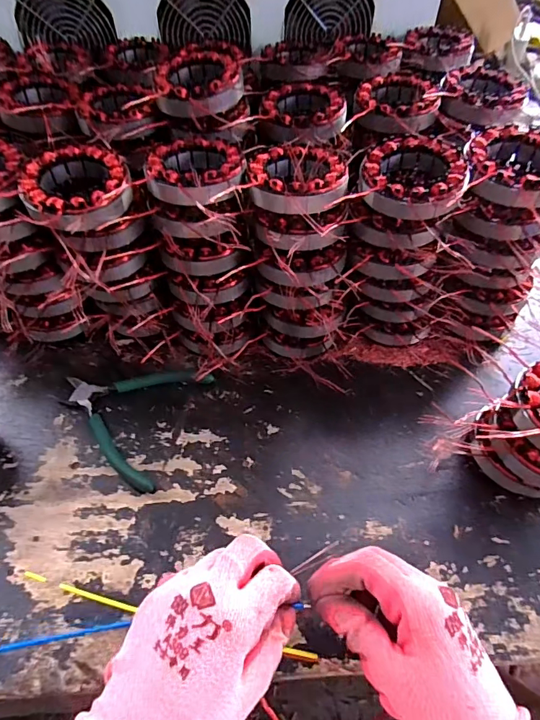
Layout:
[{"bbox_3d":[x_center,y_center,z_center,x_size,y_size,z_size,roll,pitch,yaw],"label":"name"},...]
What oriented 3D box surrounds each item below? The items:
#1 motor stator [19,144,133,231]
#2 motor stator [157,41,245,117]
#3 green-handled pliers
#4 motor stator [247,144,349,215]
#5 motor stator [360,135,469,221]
[{"bbox_3d":[-0.160,-0.144,0.369,0.084,0.025,0.091,0,53,0],"label":"motor stator"},{"bbox_3d":[-0.070,-0.271,0.433,0.085,0.033,0.092,-11,54,-9],"label":"motor stator"},{"bbox_3d":[-0.146,0.046,0.435,0.137,0.013,0.131,18,55,12],"label":"green-handled pliers"},{"bbox_3d":[0.024,-0.156,0.379,0.083,0.026,0.083,-1,53,-2],"label":"motor stator"},{"bbox_3d":[0.122,-0.154,0.378,0.085,0.034,0.089,19,55,14],"label":"motor stator"}]

